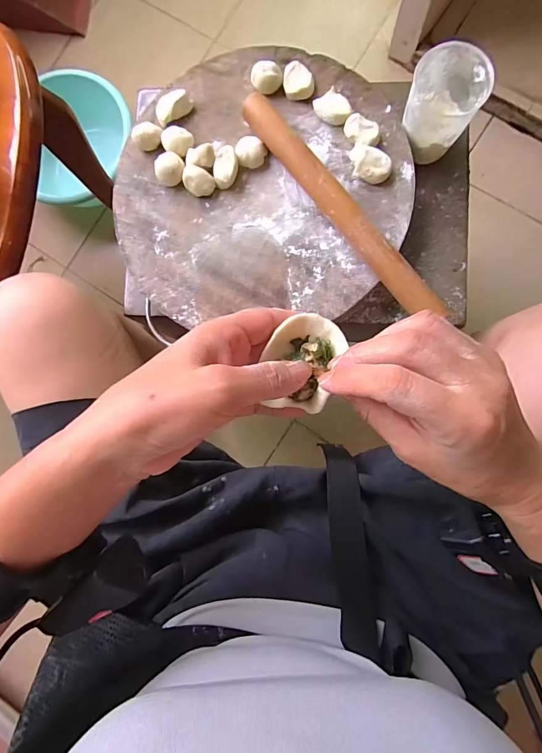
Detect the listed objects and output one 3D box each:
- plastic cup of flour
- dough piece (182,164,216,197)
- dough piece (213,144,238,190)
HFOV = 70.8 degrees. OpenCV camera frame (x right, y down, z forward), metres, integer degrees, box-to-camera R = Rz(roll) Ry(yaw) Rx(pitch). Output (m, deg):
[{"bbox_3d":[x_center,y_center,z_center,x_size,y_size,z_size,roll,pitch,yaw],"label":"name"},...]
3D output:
[{"bbox_3d":[0.153,-0.241,0.347,0.060,0.067,0.063,0,87,5],"label":"plastic cup of flour"},{"bbox_3d":[-0.068,-0.184,0.357,0.026,0.018,0.024,-28,85,3],"label":"dough piece"},{"bbox_3d":[-0.041,-0.194,0.355,0.022,0.016,0.031,2,87,5],"label":"dough piece"}]

